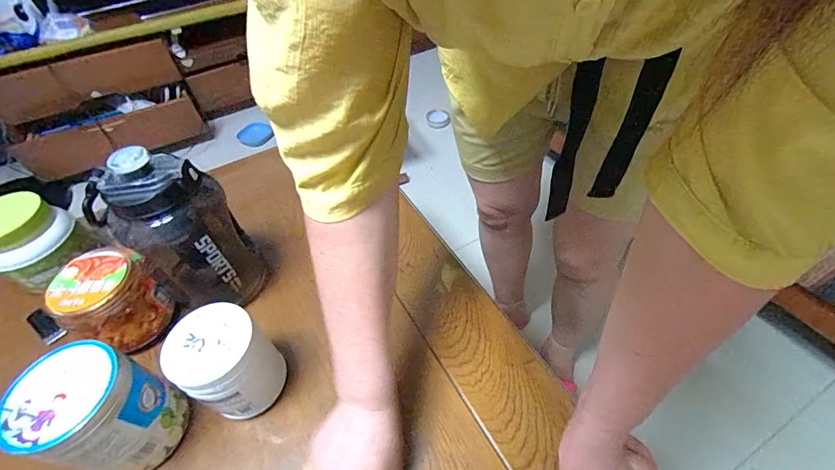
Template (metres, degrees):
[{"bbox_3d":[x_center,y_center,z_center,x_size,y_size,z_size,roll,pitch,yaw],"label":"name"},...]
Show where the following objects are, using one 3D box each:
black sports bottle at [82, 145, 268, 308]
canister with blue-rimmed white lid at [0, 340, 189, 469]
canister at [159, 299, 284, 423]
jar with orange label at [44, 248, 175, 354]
[{"bbox_3d":[-0.283,0.005,0.476,0.099,0.225,0.126,33,58,29],"label":"black sports bottle"},{"bbox_3d":[-0.314,0.184,0.389,0.101,0.140,0.096,15,51,17],"label":"canister with blue-rimmed white lid"},{"bbox_3d":[-0.205,0.147,0.425,0.091,0.122,0.085,-3,50,3],"label":"canister"},{"bbox_3d":[-0.394,0.086,0.491,0.099,0.099,0.098,-2,48,2],"label":"jar with orange label"}]

